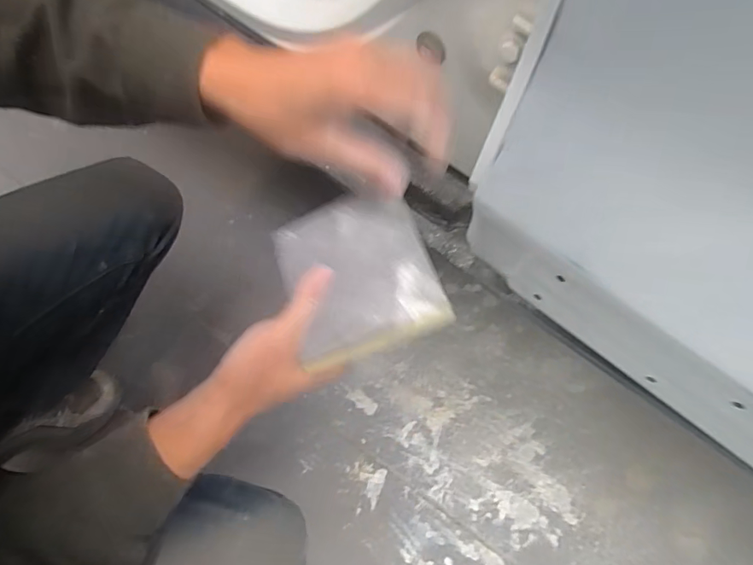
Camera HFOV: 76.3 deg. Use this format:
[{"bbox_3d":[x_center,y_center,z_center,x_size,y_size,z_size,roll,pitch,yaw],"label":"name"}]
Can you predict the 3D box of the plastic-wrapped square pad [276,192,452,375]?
[{"bbox_3d":[-0.016,-0.009,0.325,0.101,0.009,0.122,-24,56,8],"label":"plastic-wrapped square pad"}]

